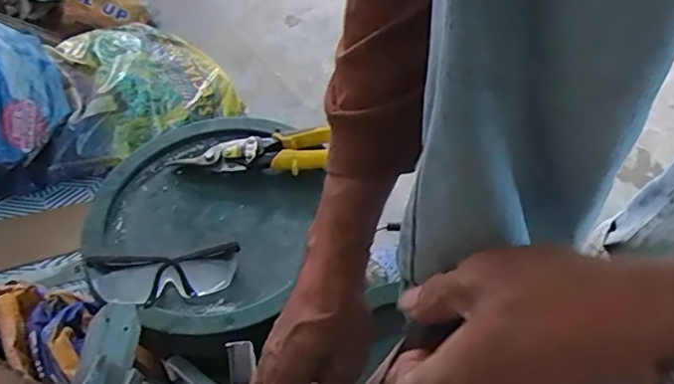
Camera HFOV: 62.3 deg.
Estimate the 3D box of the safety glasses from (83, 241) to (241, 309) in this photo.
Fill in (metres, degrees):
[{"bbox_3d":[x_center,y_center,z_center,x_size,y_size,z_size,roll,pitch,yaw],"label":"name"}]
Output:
[{"bbox_3d":[-0.173,0.085,0.572,0.146,0.049,0.049,-13,51,-7],"label":"safety glasses"}]

